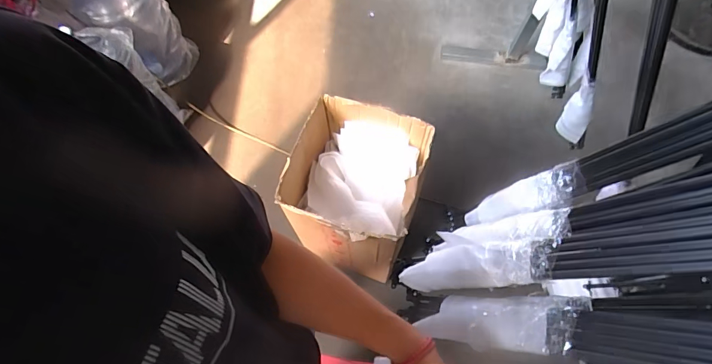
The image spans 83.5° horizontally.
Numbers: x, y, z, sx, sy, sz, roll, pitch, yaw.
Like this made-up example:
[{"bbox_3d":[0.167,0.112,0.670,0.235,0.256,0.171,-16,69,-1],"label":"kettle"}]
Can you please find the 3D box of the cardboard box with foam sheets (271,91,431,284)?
[{"bbox_3d":[-0.005,0.000,0.988,0.301,0.249,0.334,16,68,5],"label":"cardboard box with foam sheets"}]

